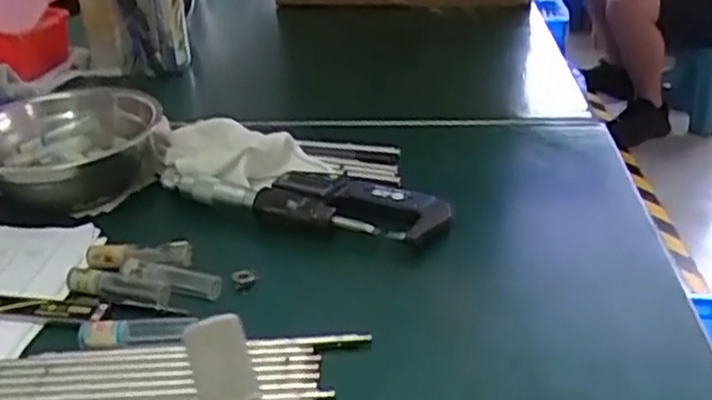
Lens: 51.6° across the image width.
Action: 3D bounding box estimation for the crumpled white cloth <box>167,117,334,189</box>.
[{"bbox_3d":[-0.080,-0.031,0.489,0.110,0.025,0.062,10,30,20],"label":"crumpled white cloth"}]

